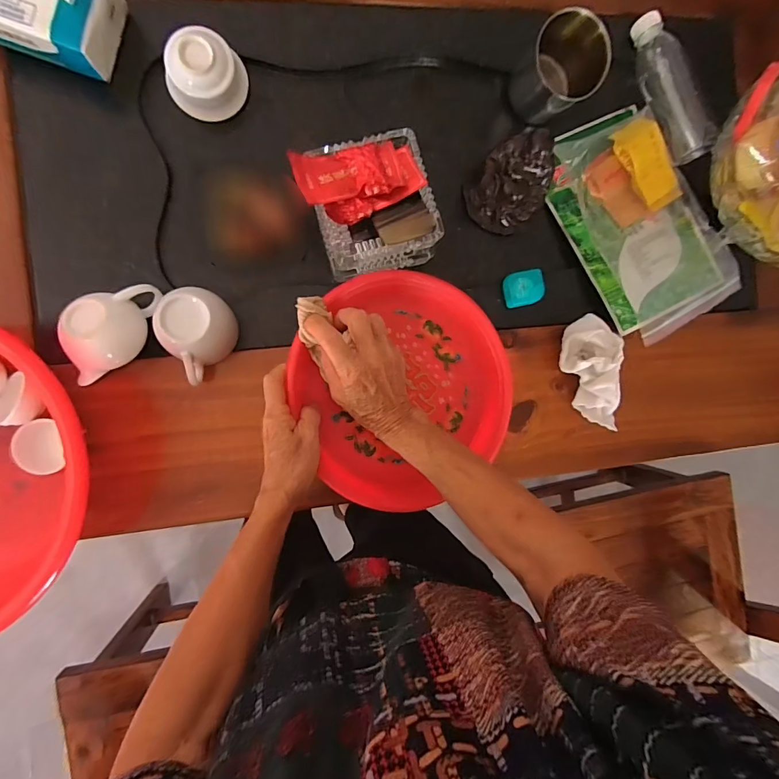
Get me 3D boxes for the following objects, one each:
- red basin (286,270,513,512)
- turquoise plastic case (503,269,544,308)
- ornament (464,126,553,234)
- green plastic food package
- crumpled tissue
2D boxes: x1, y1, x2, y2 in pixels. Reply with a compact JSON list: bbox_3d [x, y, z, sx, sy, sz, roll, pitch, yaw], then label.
[{"bbox_3d":[0.023,-0.003,0.466,0.234,0.060,0.253,0,90,-7],"label":"red basin"},{"bbox_3d":[0.165,-0.124,0.513,0.046,0.017,0.042,-11,92,-8],"label":"turquoise plastic case"},{"bbox_3d":[0.139,-0.237,0.481,0.089,0.091,0.070,39,85,-7],"label":"ornament"},{"bbox_3d":[0.313,-0.212,0.522,0.183,0.032,0.275,-35,95,-7],"label":"green plastic food package"},{"bbox_3d":[0.248,-0.020,0.502,0.078,0.051,0.128,2,90,-9],"label":"crumpled tissue"}]

